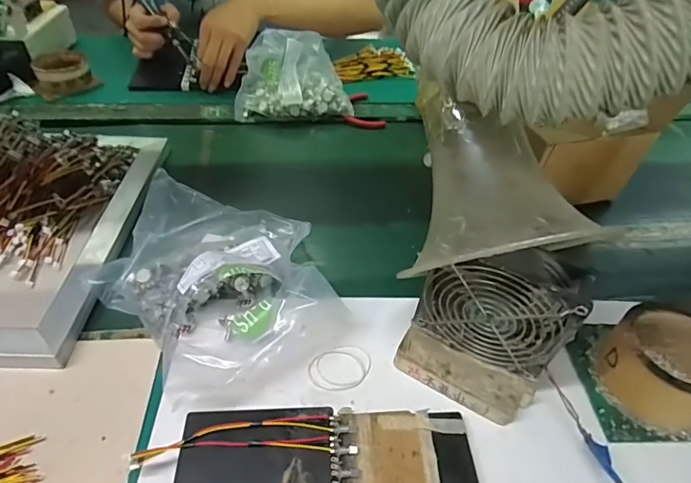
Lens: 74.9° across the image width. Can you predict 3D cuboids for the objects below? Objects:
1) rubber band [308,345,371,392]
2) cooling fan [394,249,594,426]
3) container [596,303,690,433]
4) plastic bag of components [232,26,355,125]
[{"bbox_3d":[-0.005,0.118,0.419,0.057,0.007,0.043,-22,50,-24],"label":"rubber band"},{"bbox_3d":[0.116,0.071,0.375,0.116,0.137,0.068,25,48,20],"label":"cooling fan"},{"bbox_3d":[0.287,0.111,0.405,0.093,0.059,0.090,2,45,-2],"label":"container"},{"bbox_3d":[-0.089,-0.267,0.727,0.184,0.112,0.098,-8,46,-12],"label":"plastic bag of components"}]

